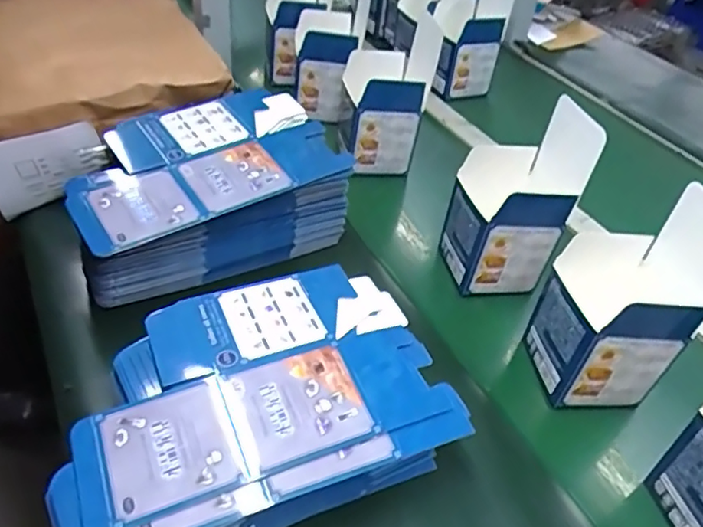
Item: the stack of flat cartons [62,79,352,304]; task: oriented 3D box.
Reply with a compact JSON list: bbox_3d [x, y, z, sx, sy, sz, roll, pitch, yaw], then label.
[{"bbox_3d":[-0.154,-0.080,0.592,0.246,0.116,0.190,-22,47,-27],"label":"stack of flat cartons"}]

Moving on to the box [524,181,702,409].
[{"bbox_3d":[0.216,0.027,0.479,0.099,0.172,0.094,-2,41,-7],"label":"box"}]

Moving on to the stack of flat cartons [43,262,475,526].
[{"bbox_3d":[-0.073,0.108,0.433,0.262,0.081,0.177,-15,44,-21],"label":"stack of flat cartons"}]

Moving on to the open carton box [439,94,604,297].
[{"bbox_3d":[0.155,-0.061,0.570,0.099,0.172,0.095,-5,41,-11],"label":"open carton box"}]

